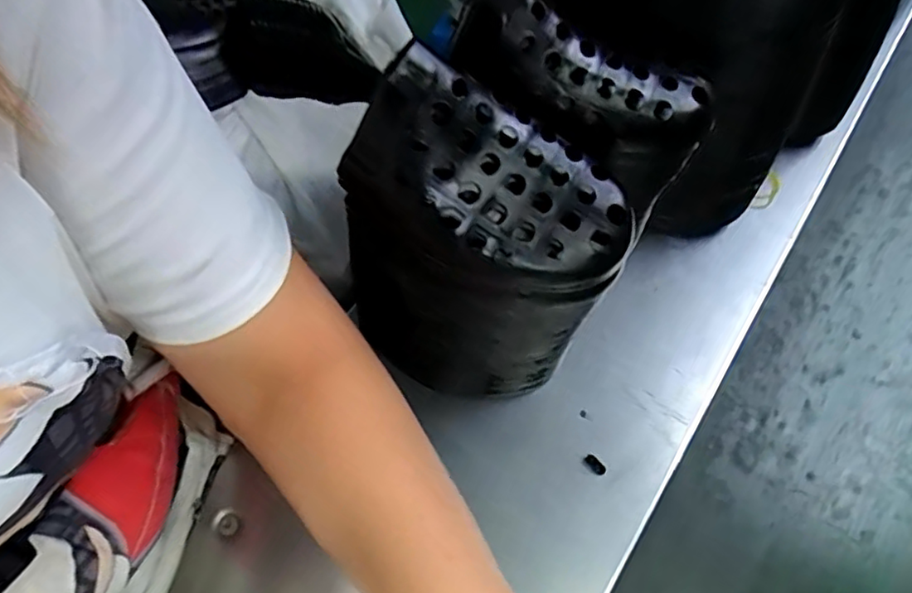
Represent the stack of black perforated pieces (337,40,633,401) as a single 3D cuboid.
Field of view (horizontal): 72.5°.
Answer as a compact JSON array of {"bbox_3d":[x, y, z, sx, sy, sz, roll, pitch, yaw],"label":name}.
[{"bbox_3d":[0.010,-0.012,0.329,0.128,0.215,0.068,13,64,10],"label":"stack of black perforated pieces"}]

